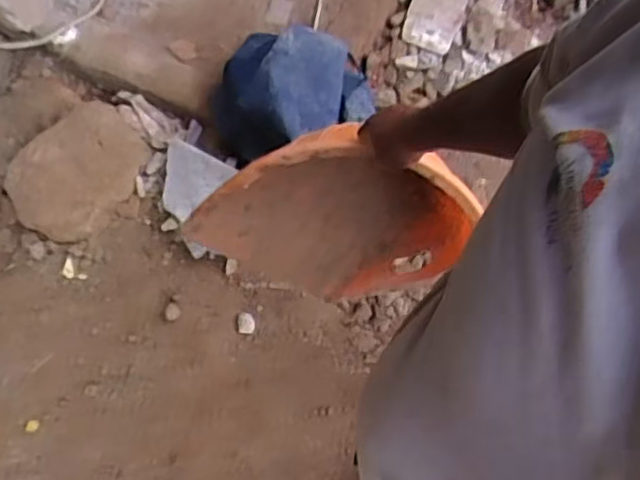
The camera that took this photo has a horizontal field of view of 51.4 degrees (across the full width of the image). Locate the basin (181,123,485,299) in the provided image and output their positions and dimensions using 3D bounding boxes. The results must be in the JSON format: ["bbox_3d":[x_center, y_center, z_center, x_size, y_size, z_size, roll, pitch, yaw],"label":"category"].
[{"bbox_3d":[0.013,-0.047,1.048,0.407,0.421,0.130,1,67,-1],"label":"basin"}]

